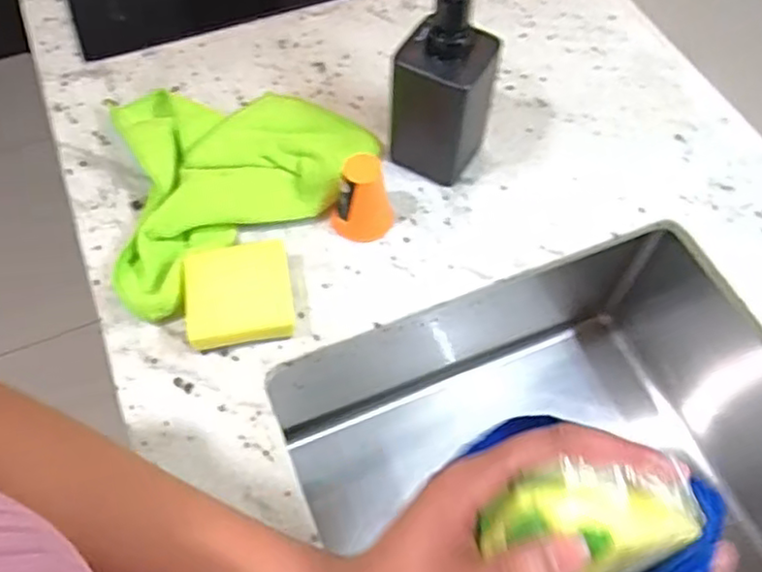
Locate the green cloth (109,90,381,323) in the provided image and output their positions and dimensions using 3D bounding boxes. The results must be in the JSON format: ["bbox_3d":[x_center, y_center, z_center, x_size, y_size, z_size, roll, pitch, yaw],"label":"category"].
[{"bbox_3d":[-0.144,-0.108,0.593,0.245,0.029,0.211,-33,65,-19],"label":"green cloth"}]

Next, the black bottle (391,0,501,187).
[{"bbox_3d":[0.049,-0.163,0.546,0.075,0.169,0.064,15,60,8],"label":"black bottle"}]

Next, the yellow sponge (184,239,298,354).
[{"bbox_3d":[-0.109,0.007,0.523,0.078,0.029,0.075,-9,60,-7],"label":"yellow sponge"}]

